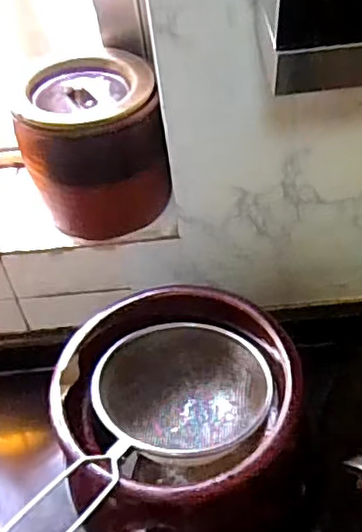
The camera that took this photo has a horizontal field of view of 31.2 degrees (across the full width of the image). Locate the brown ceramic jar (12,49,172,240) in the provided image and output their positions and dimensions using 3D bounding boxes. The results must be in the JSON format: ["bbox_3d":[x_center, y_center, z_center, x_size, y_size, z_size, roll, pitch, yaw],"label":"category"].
[{"bbox_3d":[-0.080,-0.123,0.648,0.130,0.140,0.139,-3,46,3],"label":"brown ceramic jar"}]

